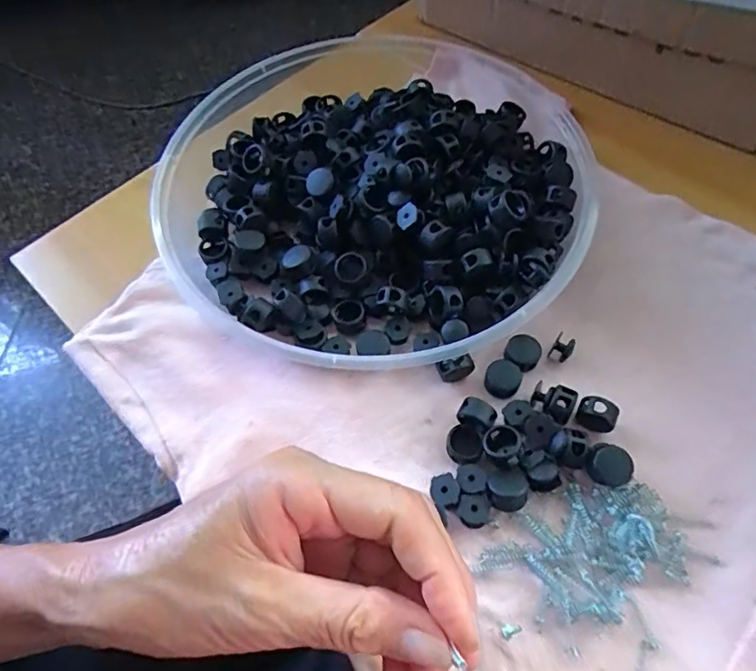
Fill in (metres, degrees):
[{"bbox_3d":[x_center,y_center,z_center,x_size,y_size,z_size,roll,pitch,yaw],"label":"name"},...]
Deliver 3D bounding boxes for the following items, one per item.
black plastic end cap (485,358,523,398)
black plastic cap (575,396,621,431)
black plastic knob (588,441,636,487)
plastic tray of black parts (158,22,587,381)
[{"bbox_3d":[0.061,0.021,0.266,0.017,0.007,0.018,-2,61,3],"label":"black plastic end cap"},{"bbox_3d":[0.101,0.037,0.251,0.017,0.016,0.012,19,64,14],"label":"black plastic cap"},{"bbox_3d":[0.100,0.057,0.237,0.015,0.016,0.018,-41,67,-17],"label":"black plastic knob"},{"bbox_3d":[0.006,-0.097,0.313,0.224,0.040,0.251,26,66,17],"label":"plastic tray of black parts"}]

